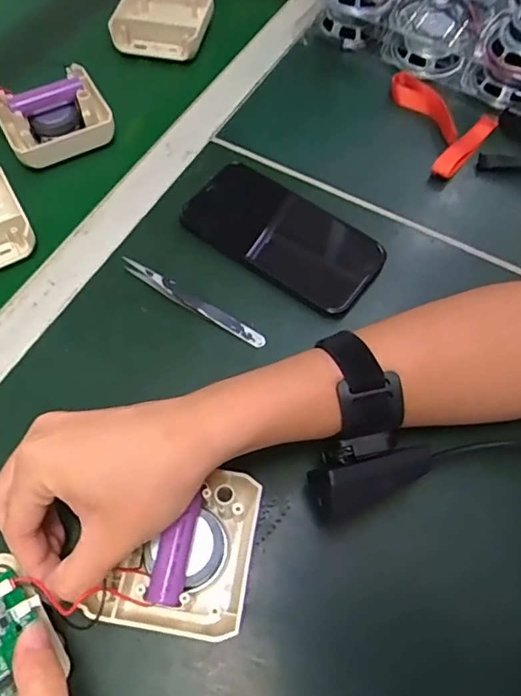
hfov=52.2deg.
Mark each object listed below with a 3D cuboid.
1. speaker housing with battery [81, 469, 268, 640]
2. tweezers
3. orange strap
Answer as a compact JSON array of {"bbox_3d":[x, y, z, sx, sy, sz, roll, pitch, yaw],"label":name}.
[{"bbox_3d":[-0.045,0.114,0.310,0.079,0.044,0.092,9,63,5],"label":"speaker housing with battery"},{"bbox_3d":[-0.052,-0.036,0.401,0.124,0.008,0.013,29,66,14],"label":"tweezers"},{"bbox_3d":[0.156,-0.213,0.496,0.106,0.021,0.103,35,68,17],"label":"orange strap"}]

